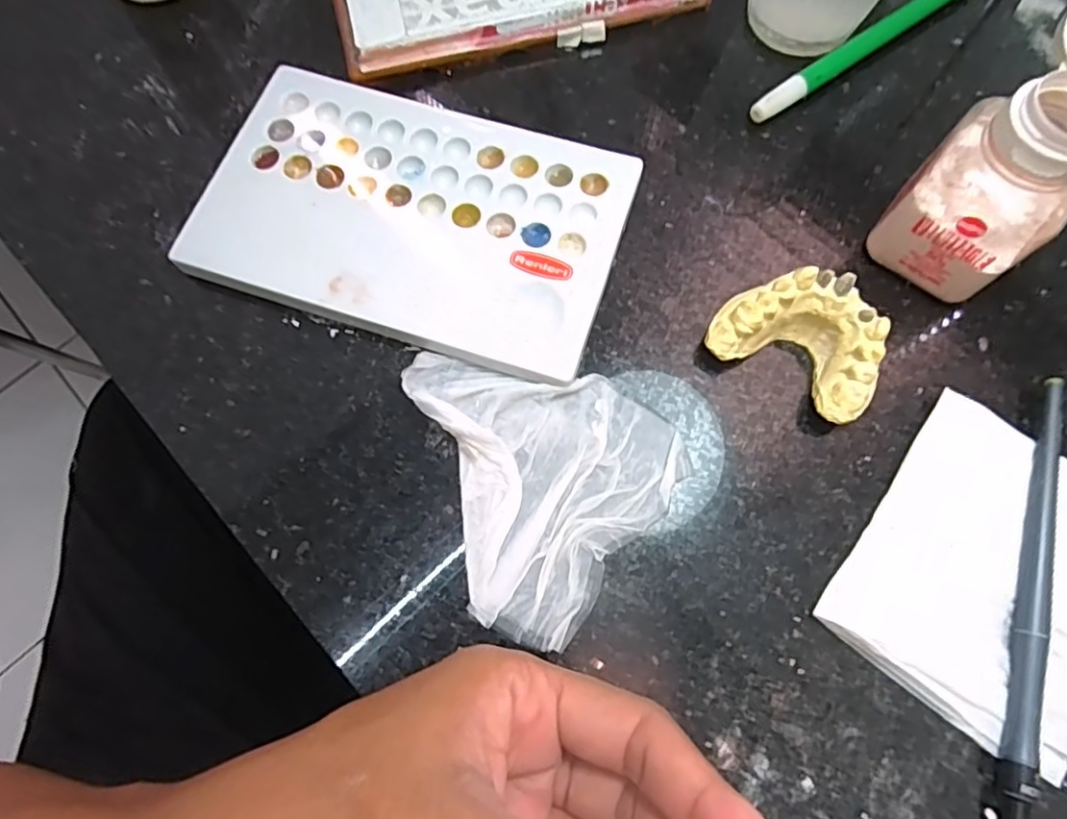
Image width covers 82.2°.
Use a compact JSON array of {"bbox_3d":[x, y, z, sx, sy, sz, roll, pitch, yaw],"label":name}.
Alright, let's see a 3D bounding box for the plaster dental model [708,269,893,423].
[{"bbox_3d":[0.091,-0.024,0.206,0.054,0.026,0.037,32,77,10],"label":"plaster dental model"}]

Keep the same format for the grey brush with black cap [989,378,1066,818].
[{"bbox_3d":[0.151,0.068,0.185,0.009,0.008,0.162,18,75,7],"label":"grey brush with black cap"}]

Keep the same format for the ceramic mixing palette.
[{"bbox_3d":[-0.044,-0.072,0.229,0.150,0.014,0.092,17,75,7],"label":"ceramic mixing palette"}]

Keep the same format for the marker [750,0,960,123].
[{"bbox_3d":[0.147,-0.156,0.252,0.144,0.011,0.009,-35,76,-8],"label":"marker"}]

